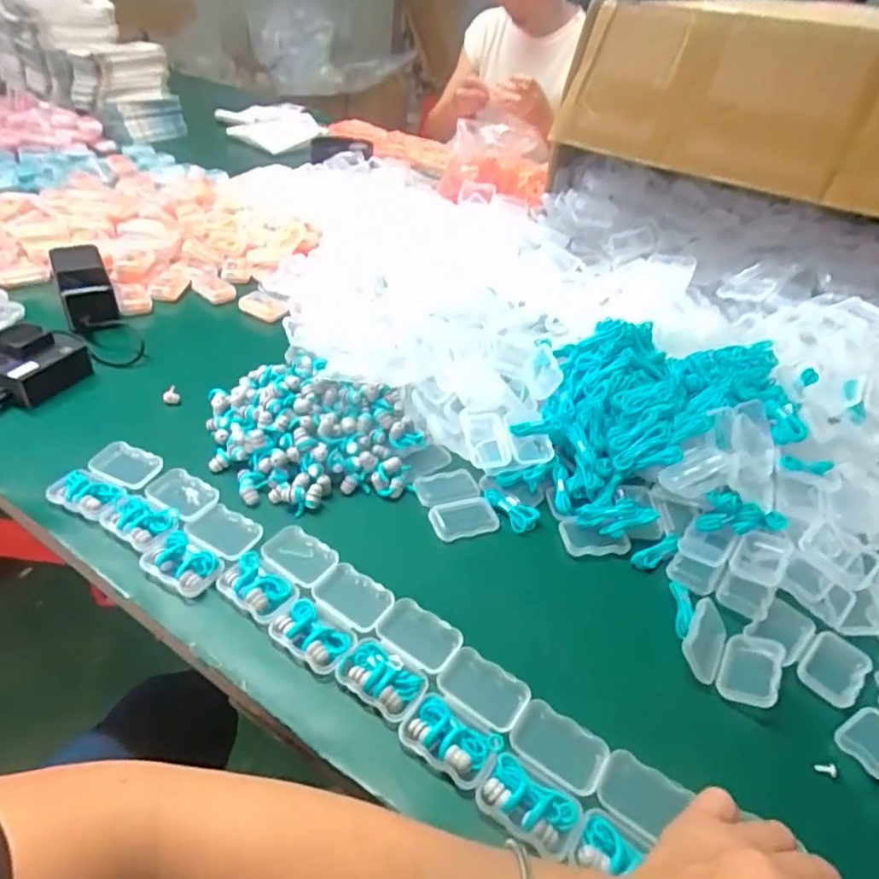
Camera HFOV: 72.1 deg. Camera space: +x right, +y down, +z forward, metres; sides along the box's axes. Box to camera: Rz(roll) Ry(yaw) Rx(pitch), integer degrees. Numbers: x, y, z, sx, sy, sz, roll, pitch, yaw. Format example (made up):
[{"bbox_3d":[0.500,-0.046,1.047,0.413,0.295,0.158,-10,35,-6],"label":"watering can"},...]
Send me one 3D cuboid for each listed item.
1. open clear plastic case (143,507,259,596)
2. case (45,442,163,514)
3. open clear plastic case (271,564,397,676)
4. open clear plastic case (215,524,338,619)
[{"bbox_3d":[-0.176,0.079,0.451,0.059,0.013,0.074,24,42,19],"label":"open clear plastic case"},{"bbox_3d":[-0.270,0.032,0.497,0.057,0.018,0.073,17,40,11],"label":"case"},{"bbox_3d":[-0.072,0.122,0.417,0.054,0.015,0.075,27,43,23],"label":"open clear plastic case"},{"bbox_3d":[-0.117,0.094,0.442,0.058,0.016,0.074,26,42,21],"label":"open clear plastic case"}]

